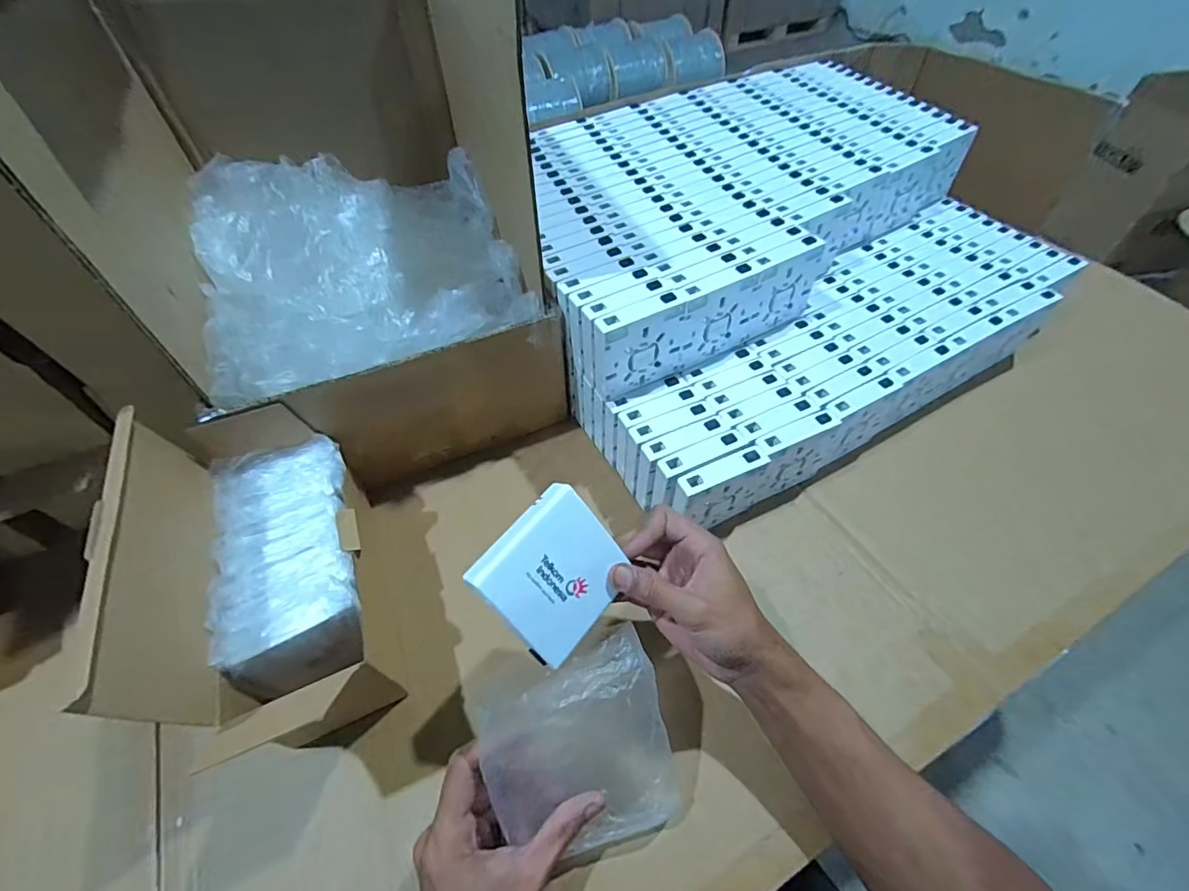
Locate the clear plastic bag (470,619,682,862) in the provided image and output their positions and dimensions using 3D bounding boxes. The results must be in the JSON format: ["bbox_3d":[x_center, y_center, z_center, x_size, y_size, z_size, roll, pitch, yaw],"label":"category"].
[{"bbox_3d":[-0.009,0.194,0.324,0.115,0.017,0.129,-12,97,-16],"label":"clear plastic bag"}]

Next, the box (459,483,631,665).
[{"bbox_3d":[-0.025,0.084,0.332,0.085,0.085,0.014,-43,20,-25],"label":"box"}]

